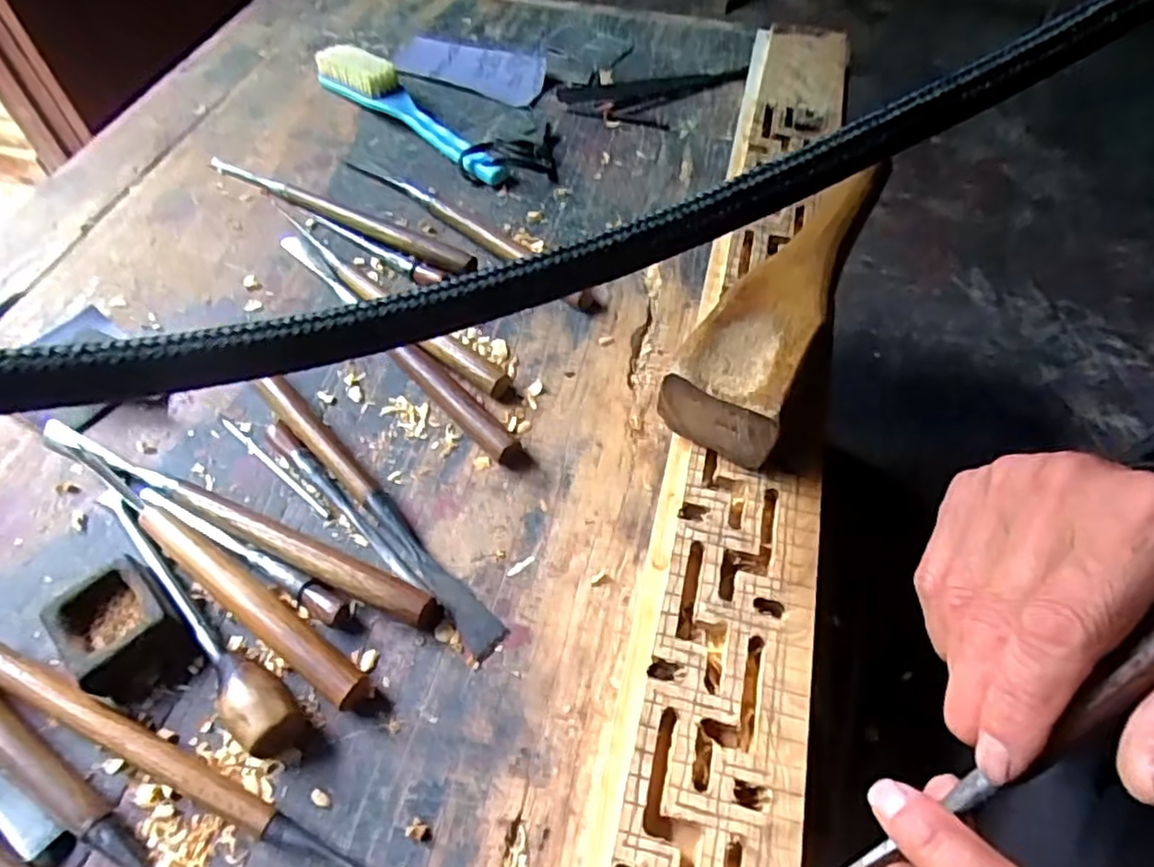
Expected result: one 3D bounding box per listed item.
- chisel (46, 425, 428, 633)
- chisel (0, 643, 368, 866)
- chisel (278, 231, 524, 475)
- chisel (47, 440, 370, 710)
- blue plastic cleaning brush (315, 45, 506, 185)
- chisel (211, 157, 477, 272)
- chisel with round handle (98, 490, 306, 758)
[{"bbox_3d":[-0.187,0.041,0.366,0.260,0.017,0.022,23,59,14],"label":"chisel"},{"bbox_3d":[-0.174,0.149,0.297,0.239,0.015,0.017,22,59,13],"label":"chisel"},{"bbox_3d":[-0.122,-0.064,0.438,0.019,0.016,0.258,-38,64,-23],"label":"chisel"},{"bbox_3d":[-0.193,0.063,0.352,0.233,0.018,0.022,33,62,19],"label":"chisel"},{"bbox_3d":[-0.140,-0.271,0.562,0.215,0.038,0.028,35,63,20],"label":"blue plastic cleaning brush"},{"bbox_3d":[-0.180,-0.167,0.506,0.244,0.012,0.020,26,60,16],"label":"chisel"},{"bbox_3d":[-0.194,0.084,0.333,0.183,0.028,0.025,40,64,22],"label":"chisel with round handle"}]

